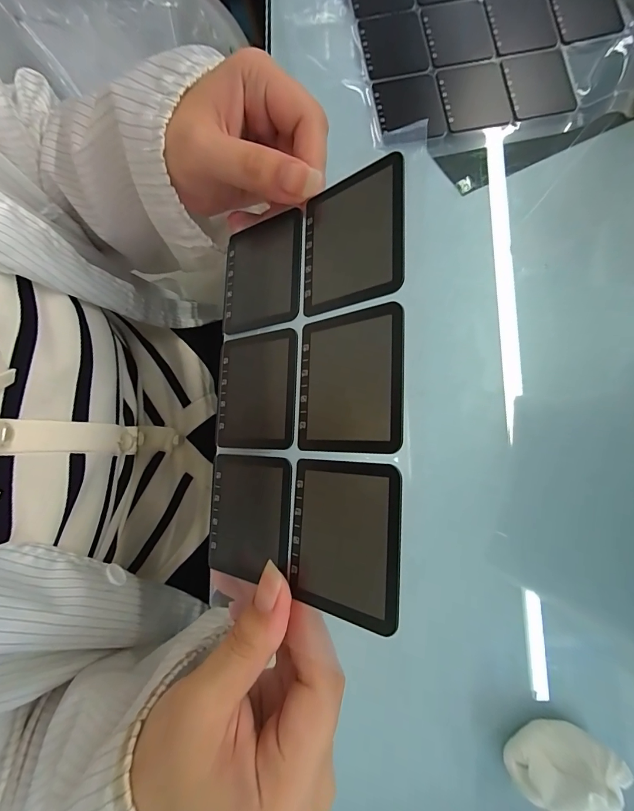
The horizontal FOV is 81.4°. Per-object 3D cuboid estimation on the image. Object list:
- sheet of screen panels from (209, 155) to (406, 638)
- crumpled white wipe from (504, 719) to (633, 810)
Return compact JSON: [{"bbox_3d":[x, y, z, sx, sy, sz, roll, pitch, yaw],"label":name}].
[{"bbox_3d":[-0.009,-0.008,0.163,0.102,0.007,0.169,-2,82,39],"label":"sheet of screen panels"},{"bbox_3d":[0.145,0.216,0.213,0.047,0.042,0.056,44,86,6],"label":"crumpled white wipe"}]

